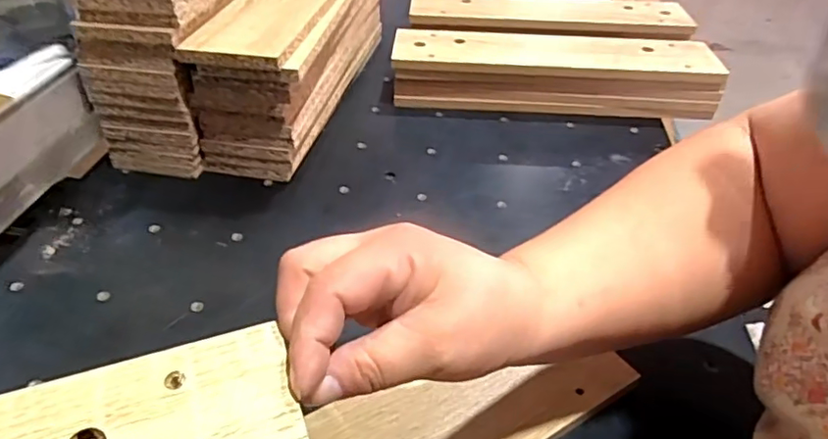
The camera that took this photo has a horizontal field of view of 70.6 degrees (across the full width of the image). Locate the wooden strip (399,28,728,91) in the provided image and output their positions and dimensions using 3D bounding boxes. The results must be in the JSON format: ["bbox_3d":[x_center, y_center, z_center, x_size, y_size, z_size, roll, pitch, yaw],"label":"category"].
[{"bbox_3d":[0.166,-0.199,0.701,0.375,0.025,0.095,4,39,4],"label":"wooden strip"}]

